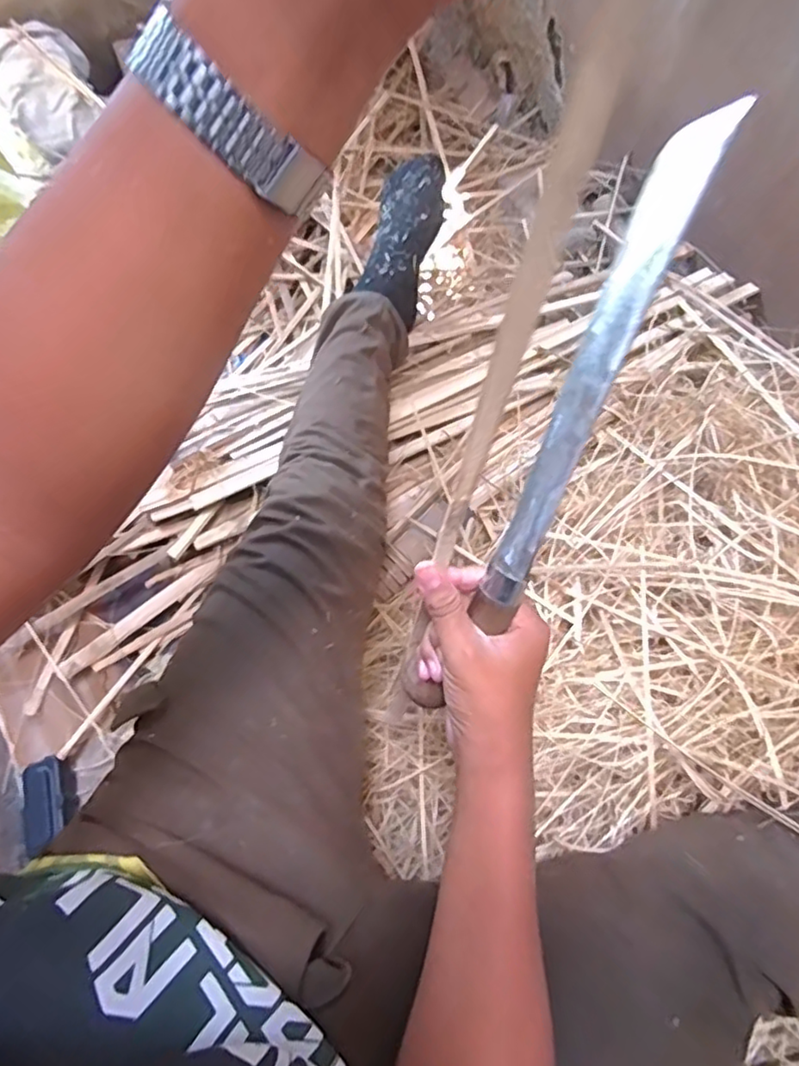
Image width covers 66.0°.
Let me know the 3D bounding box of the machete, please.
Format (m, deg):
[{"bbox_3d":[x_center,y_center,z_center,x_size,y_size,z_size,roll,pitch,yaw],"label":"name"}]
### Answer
[{"bbox_3d":[0.084,-0.039,0.368,0.043,0.029,0.375,25,111,11],"label":"machete"}]

